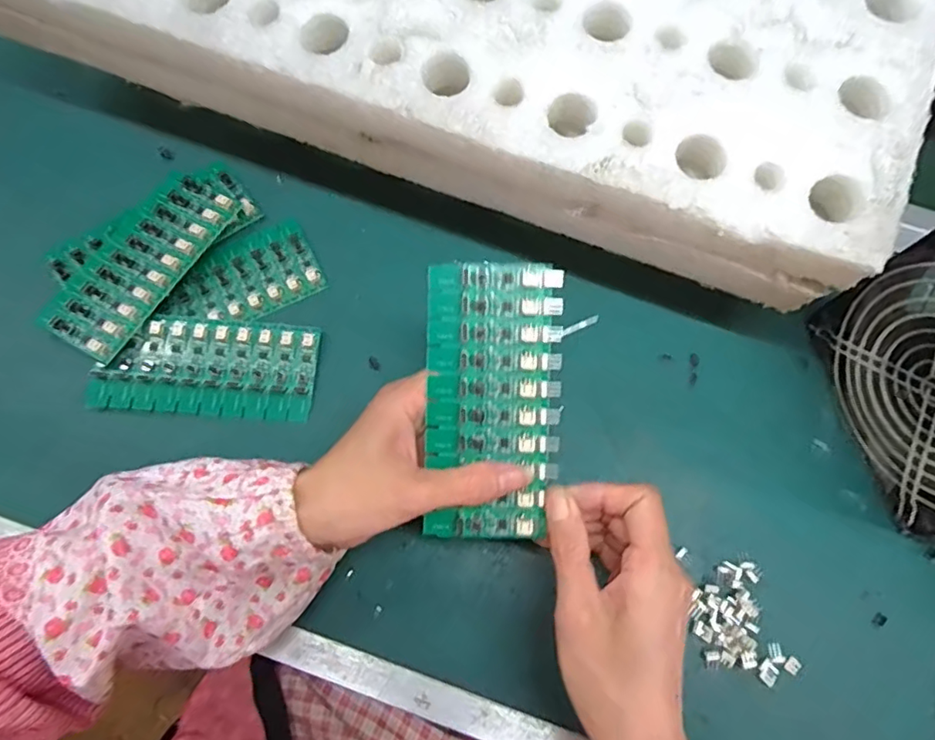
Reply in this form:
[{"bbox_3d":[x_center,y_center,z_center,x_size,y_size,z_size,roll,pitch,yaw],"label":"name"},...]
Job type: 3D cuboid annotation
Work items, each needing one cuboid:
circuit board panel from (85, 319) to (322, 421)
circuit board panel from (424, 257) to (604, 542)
[{"bbox_3d":[-0.168,-0.002,0.363,0.137,0.011,0.060,2,72,0],"label":"circuit board panel"},{"bbox_3d":[0.014,0.017,0.288,0.067,0.005,0.138,1,91,2],"label":"circuit board panel"}]

